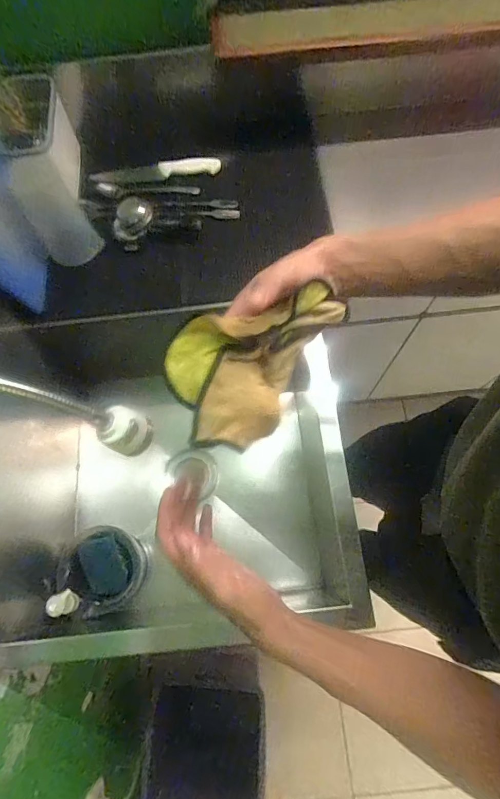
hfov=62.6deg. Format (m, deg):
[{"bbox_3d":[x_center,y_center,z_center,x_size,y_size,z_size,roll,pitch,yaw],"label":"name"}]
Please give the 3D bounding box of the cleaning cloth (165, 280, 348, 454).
[{"bbox_3d":[0.016,-0.033,0.398,0.182,0.063,0.114,-25,71,-7],"label":"cleaning cloth"}]

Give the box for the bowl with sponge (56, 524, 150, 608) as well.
[{"bbox_3d":[-0.278,0.327,0.817,0.148,0.104,0.131,26,73,11],"label":"bowl with sponge"}]

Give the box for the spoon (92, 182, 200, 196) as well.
[{"bbox_3d":[-0.208,-0.429,0.835,0.206,0.016,0.029,-1,70,2],"label":"spoon"}]

